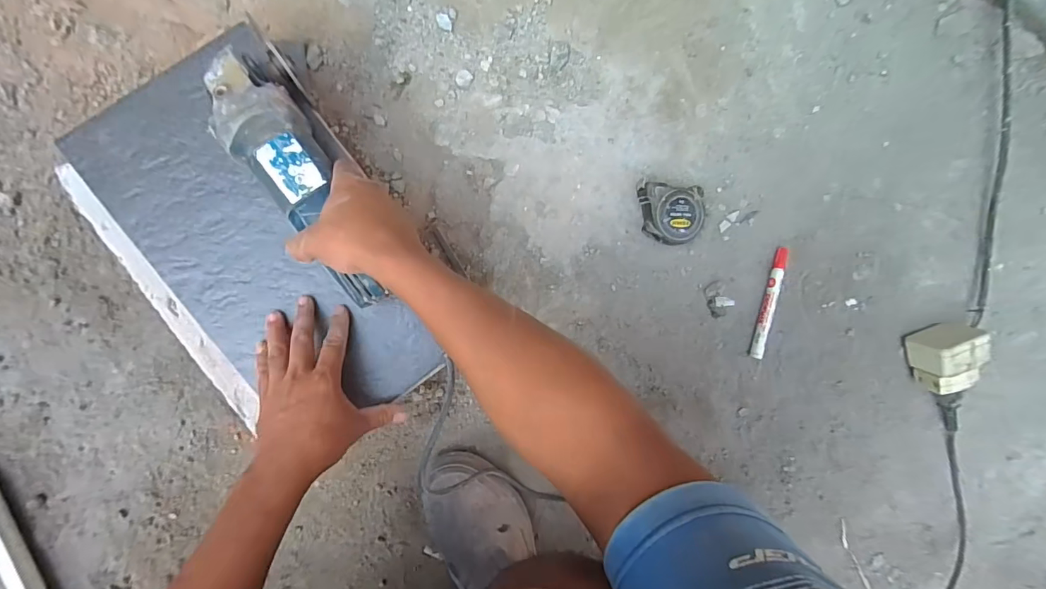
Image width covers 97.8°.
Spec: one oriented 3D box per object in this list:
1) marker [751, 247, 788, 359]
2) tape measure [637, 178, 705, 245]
[{"bbox_3d":[0.321,0.010,0.592,0.021,0.013,0.146,14,90,-5],"label":"marker"},{"bbox_3d":[0.176,-0.096,0.555,0.083,0.040,0.072,4,93,-7],"label":"tape measure"}]

